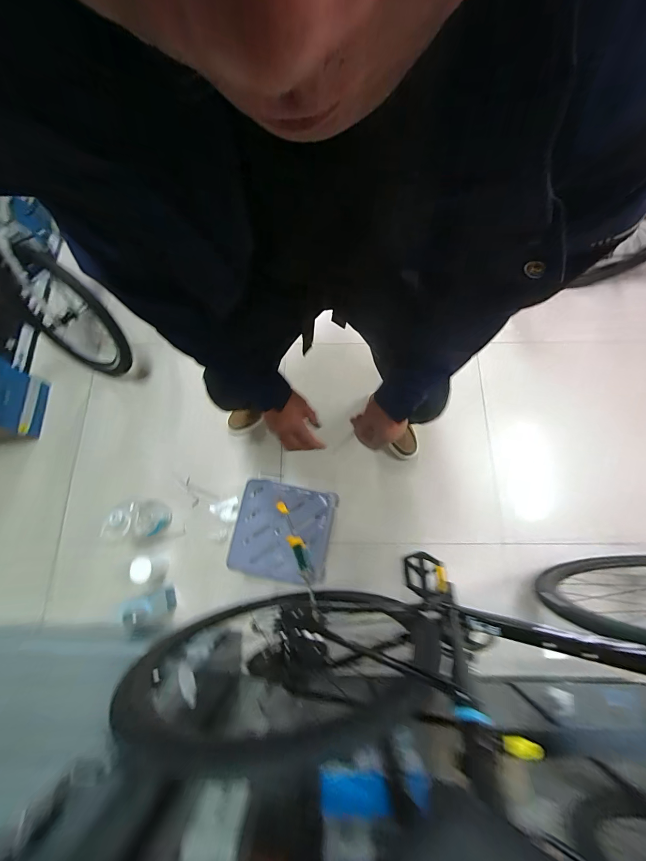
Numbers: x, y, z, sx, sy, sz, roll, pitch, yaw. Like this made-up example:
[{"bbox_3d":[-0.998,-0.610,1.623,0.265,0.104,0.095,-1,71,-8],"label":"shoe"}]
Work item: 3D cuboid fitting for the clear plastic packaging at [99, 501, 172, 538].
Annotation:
[{"bbox_3d":[-0.577,0.285,1.044,0.103,0.215,0.114,12,75,4],"label":"clear plastic packaging"}]

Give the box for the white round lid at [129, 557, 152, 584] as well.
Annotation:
[{"bbox_3d":[-0.560,0.429,1.002,0.061,0.017,0.075,-9,75,-1],"label":"white round lid"}]

